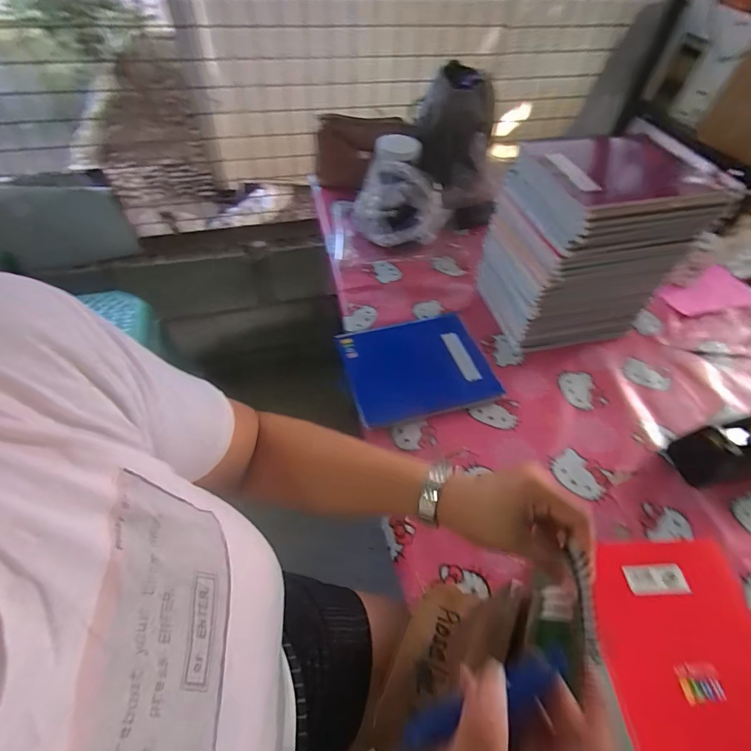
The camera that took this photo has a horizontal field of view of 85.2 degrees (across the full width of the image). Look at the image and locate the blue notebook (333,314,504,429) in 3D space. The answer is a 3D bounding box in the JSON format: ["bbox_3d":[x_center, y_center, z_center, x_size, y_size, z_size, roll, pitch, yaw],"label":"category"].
[{"bbox_3d":[0.075,-0.019,0.739,0.251,0.017,0.213,-13,54,-11],"label":"blue notebook"}]

